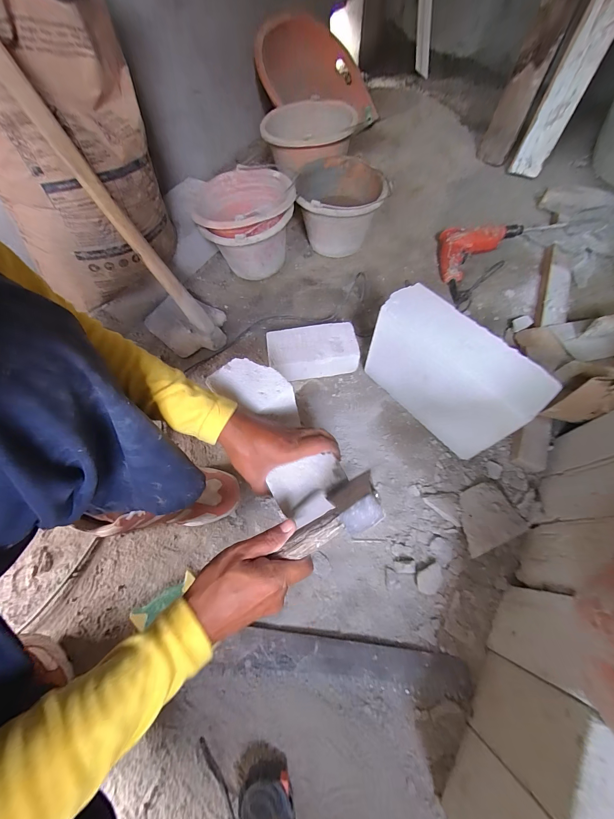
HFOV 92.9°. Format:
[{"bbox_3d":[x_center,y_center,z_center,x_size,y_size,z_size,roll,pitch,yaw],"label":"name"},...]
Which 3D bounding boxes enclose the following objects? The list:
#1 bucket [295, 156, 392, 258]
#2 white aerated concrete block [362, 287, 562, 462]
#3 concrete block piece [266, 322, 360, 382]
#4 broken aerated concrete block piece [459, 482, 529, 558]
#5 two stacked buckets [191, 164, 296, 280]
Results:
[{"bbox_3d":[0.096,-0.562,0.829,0.223,0.166,0.237,-1,65,3],"label":"bucket"},{"bbox_3d":[0.262,-0.066,0.564,0.109,0.204,0.284,-37,68,-13],"label":"white aerated concrete block"},{"bbox_3d":[0.014,-0.131,0.679,0.196,0.079,0.104,-9,64,0],"label":"concrete block piece"},{"bbox_3d":[0.321,0.193,0.529,0.119,0.028,0.099,-19,50,-9],"label":"broken aerated concrete block piece"},{"bbox_3d":[-0.163,-0.506,0.810,0.252,0.195,0.273,-1,65,3],"label":"two stacked buckets"}]

